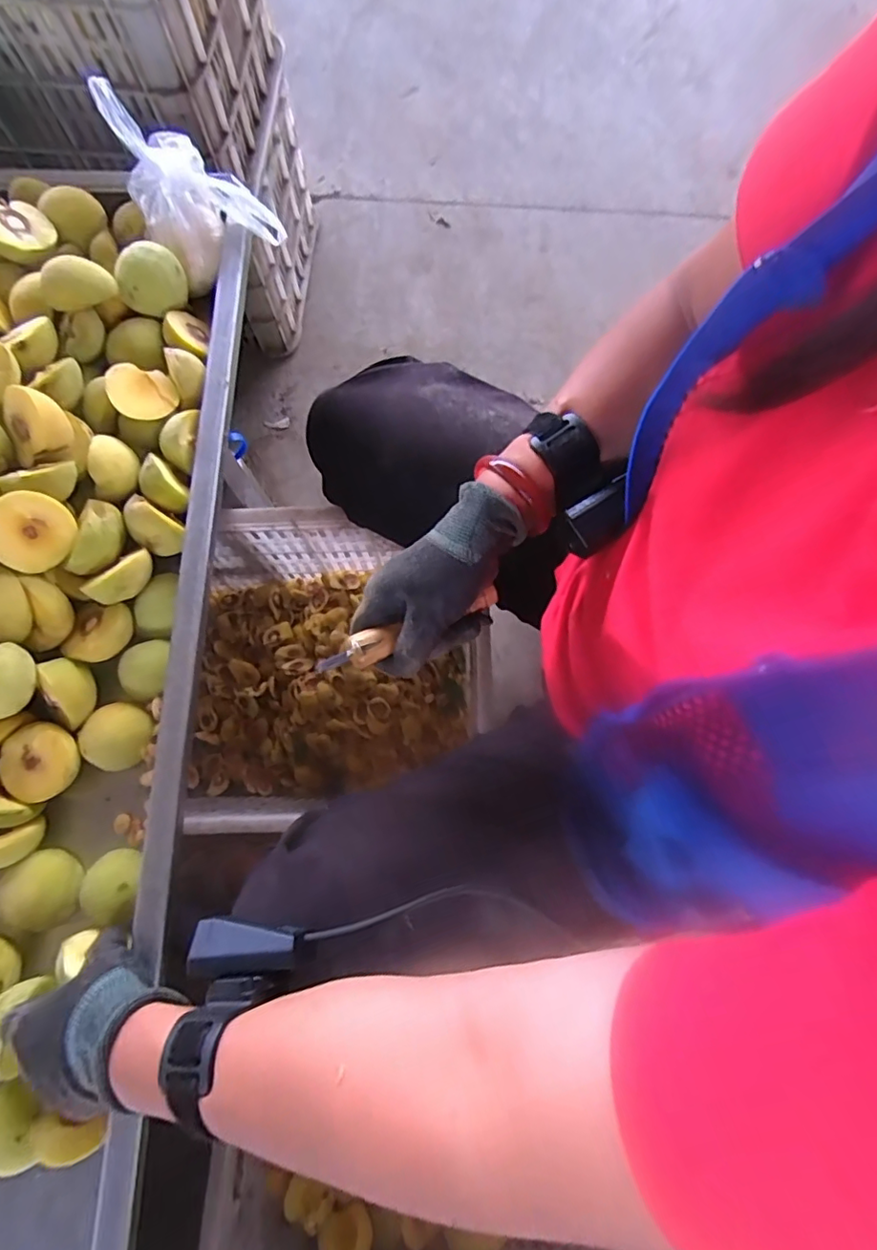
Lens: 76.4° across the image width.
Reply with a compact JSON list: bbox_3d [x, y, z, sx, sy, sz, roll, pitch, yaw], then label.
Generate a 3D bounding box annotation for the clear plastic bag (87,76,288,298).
[{"bbox_3d":[-0.238,-0.431,0.544,0.117,0.080,0.168,-24,78,-4],"label":"clear plastic bag"}]

